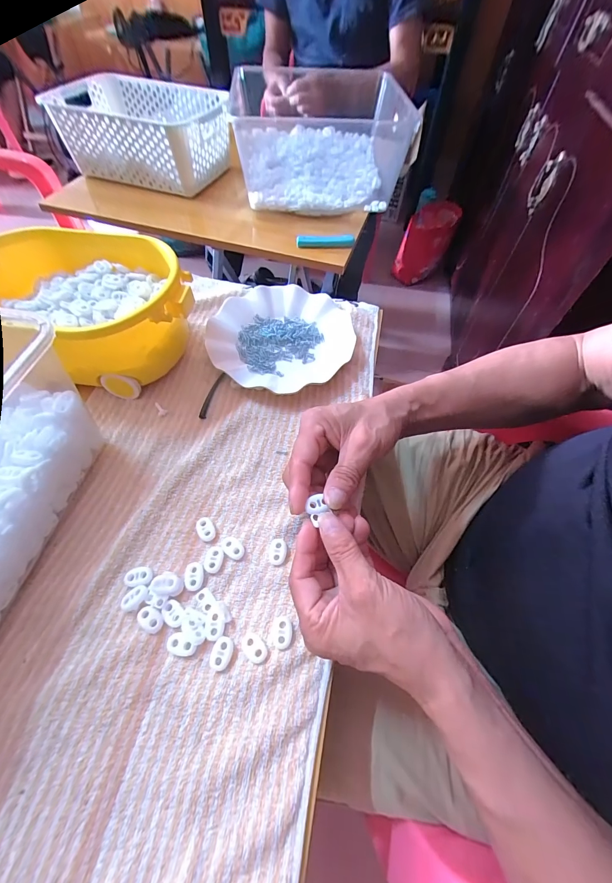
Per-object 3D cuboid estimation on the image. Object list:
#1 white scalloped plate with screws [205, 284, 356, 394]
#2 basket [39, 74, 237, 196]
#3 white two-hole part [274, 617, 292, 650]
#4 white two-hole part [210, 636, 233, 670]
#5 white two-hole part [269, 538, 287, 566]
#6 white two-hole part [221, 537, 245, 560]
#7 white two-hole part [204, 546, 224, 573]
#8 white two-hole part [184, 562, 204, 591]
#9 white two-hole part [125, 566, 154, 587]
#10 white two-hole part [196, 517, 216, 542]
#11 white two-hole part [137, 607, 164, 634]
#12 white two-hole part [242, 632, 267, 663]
[{"bbox_3d":[-0.034,-0.140,0.428,0.182,0.024,0.164,-25,62,-15],"label":"white scalloped plate with screws"},{"bbox_3d":[-0.320,-0.614,0.659,0.333,0.105,0.212,18,60,10],"label":"basket"},{"bbox_3d":[-0.018,0.152,0.264,0.014,0.004,0.022,4,58,1],"label":"white two-hole part"},{"bbox_3d":[-0.065,0.164,0.256,0.015,0.004,0.022,8,59,4],"label":"white two-hole part"},{"bbox_3d":[-0.025,0.099,0.296,0.015,0.004,0.022,2,58,0],"label":"white two-hole part"},{"bbox_3d":[-0.066,0.096,0.297,0.023,0.006,0.015,32,63,18],"label":"white two-hole part"},{"bbox_3d":[-0.081,0.103,0.290,0.016,0.004,0.022,8,59,4],"label":"white two-hole part"},{"bbox_3d":[-0.095,0.115,0.283,0.015,0.004,0.022,-12,59,-8],"label":"white two-hole part"},{"bbox_3d":[-0.142,0.115,0.281,0.022,0.004,0.014,-6,59,-4],"label":"white two-hole part"},{"bbox_3d":[-0.092,0.081,0.305,0.015,0.006,0.023,-34,65,-20],"label":"white two-hole part"},{"bbox_3d":[-0.125,0.142,0.264,0.022,0.004,0.017,27,62,15],"label":"white two-hole part"},{"bbox_3d":[-0.041,0.161,0.258,0.022,0.004,0.014,39,65,21],"label":"white two-hole part"}]

